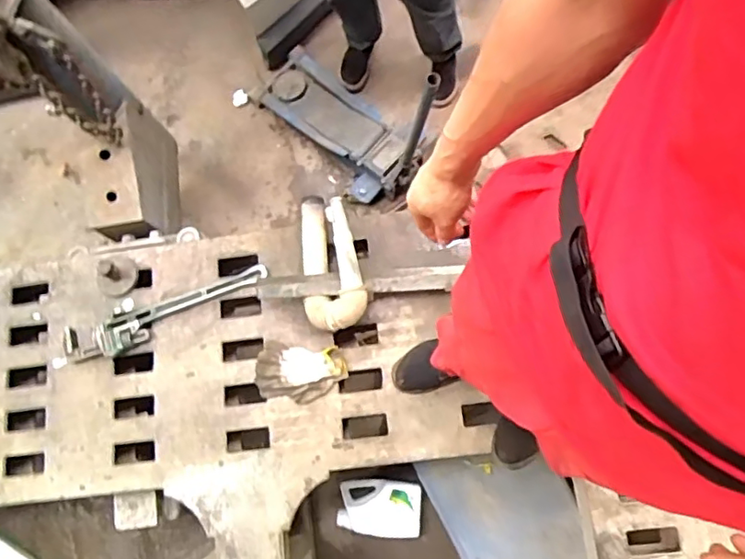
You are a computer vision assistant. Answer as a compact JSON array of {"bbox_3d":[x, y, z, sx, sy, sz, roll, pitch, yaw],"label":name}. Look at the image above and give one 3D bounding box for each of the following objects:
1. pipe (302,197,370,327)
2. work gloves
[{"bbox_3d":[-0.100,-0.051,1.420,0.145,0.137,0.343,-7,76,0],"label":"pipe"},{"bbox_3d":[-0.174,0.224,1.421,0.221,0.053,0.138,7,76,3],"label":"work gloves"}]

